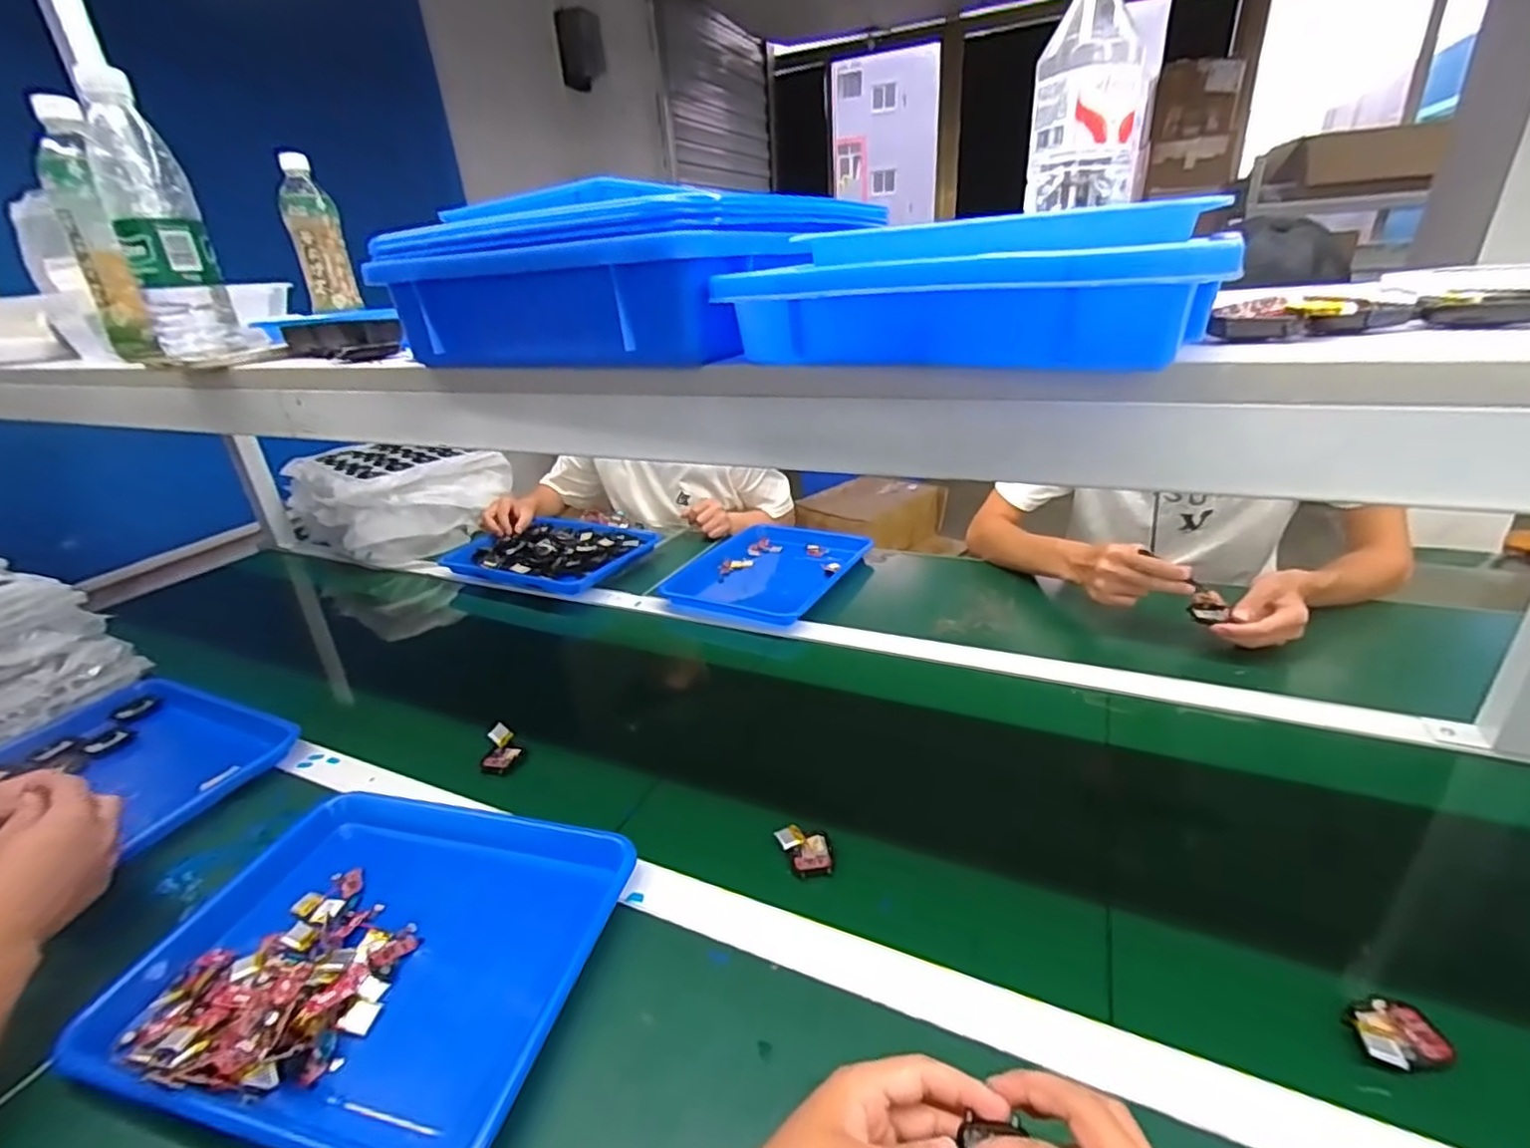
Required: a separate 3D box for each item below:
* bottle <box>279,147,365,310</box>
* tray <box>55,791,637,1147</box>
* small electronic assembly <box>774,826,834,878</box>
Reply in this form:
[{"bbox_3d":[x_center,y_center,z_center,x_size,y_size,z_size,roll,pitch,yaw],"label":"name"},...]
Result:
[{"bbox_3d":[-0.592,-0.447,0.868,0.059,0.181,0.057,-17,29,-25],"label":"bottle"},{"bbox_3d":[-0.286,0.281,0.500,0.322,0.040,0.250,5,27,17],"label":"tray"},{"bbox_3d":[0.034,0.237,0.567,0.047,0.016,0.044,-2,26,4],"label":"small electronic assembly"}]

